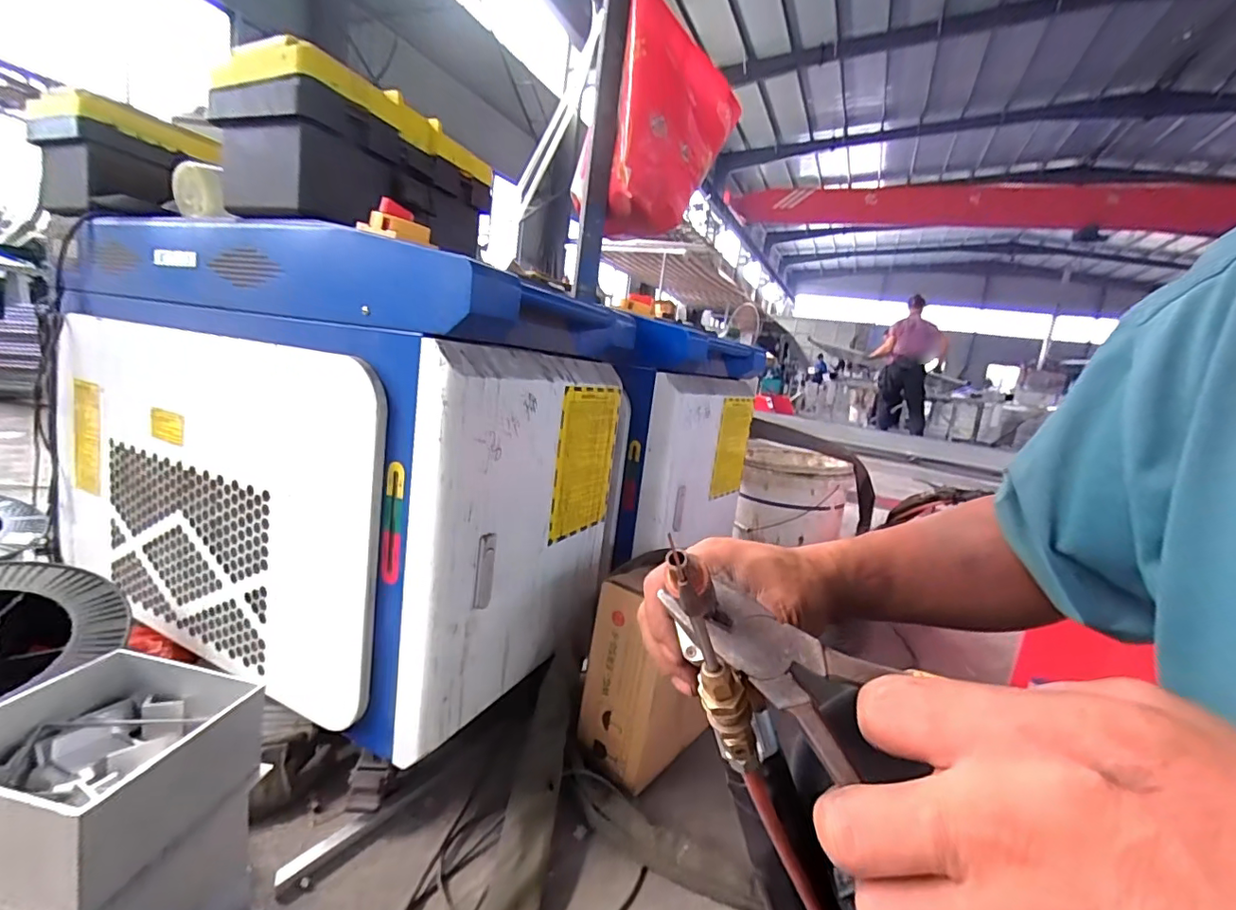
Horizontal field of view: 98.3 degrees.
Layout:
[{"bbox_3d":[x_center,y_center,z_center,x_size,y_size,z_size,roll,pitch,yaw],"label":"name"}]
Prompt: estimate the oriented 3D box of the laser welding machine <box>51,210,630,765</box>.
[{"bbox_3d":[-0.432,-0.025,0.858,0.760,0.549,0.434,13,11,28],"label":"laser welding machine"}]

